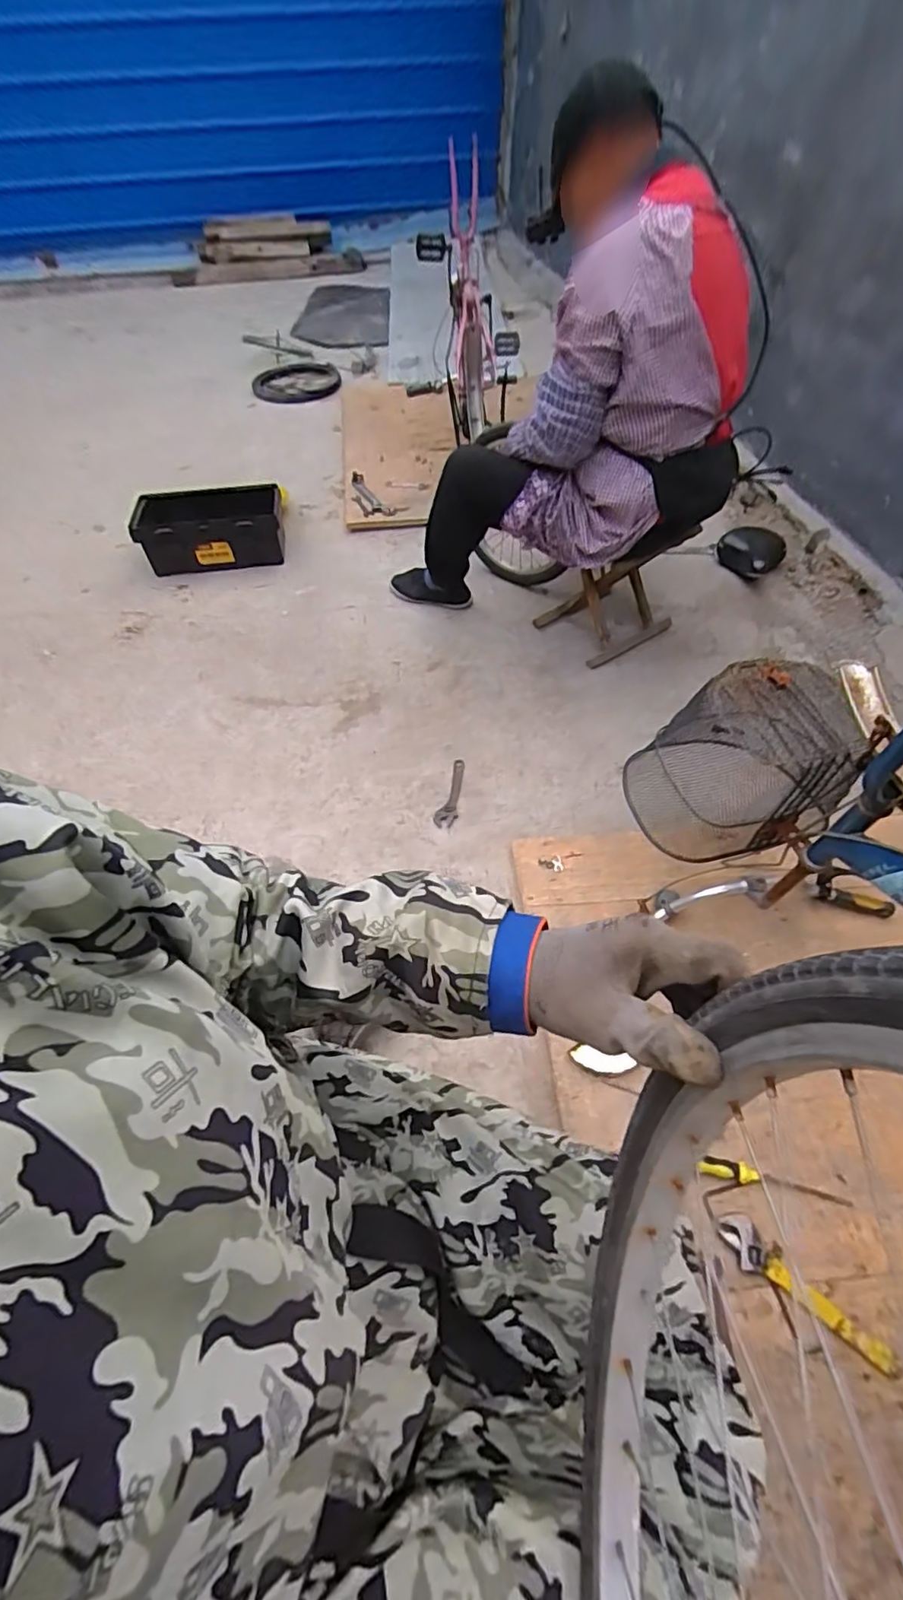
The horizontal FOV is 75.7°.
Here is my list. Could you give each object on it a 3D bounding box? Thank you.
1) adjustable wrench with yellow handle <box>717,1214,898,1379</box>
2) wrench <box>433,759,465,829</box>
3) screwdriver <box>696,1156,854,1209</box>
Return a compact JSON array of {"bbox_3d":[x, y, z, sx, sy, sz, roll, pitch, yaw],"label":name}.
[{"bbox_3d":[0.472,0.669,0.785,0.233,0.020,0.050,37,63,25],"label":"adjustable wrench with yellow handle"},{"bbox_3d":[0.002,-0.016,1.307,0.047,0.023,0.195,9,55,8],"label":"wrench"},{"bbox_3d":[0.476,0.564,0.863,0.222,0.033,0.026,8,57,10],"label":"screwdriver"}]

